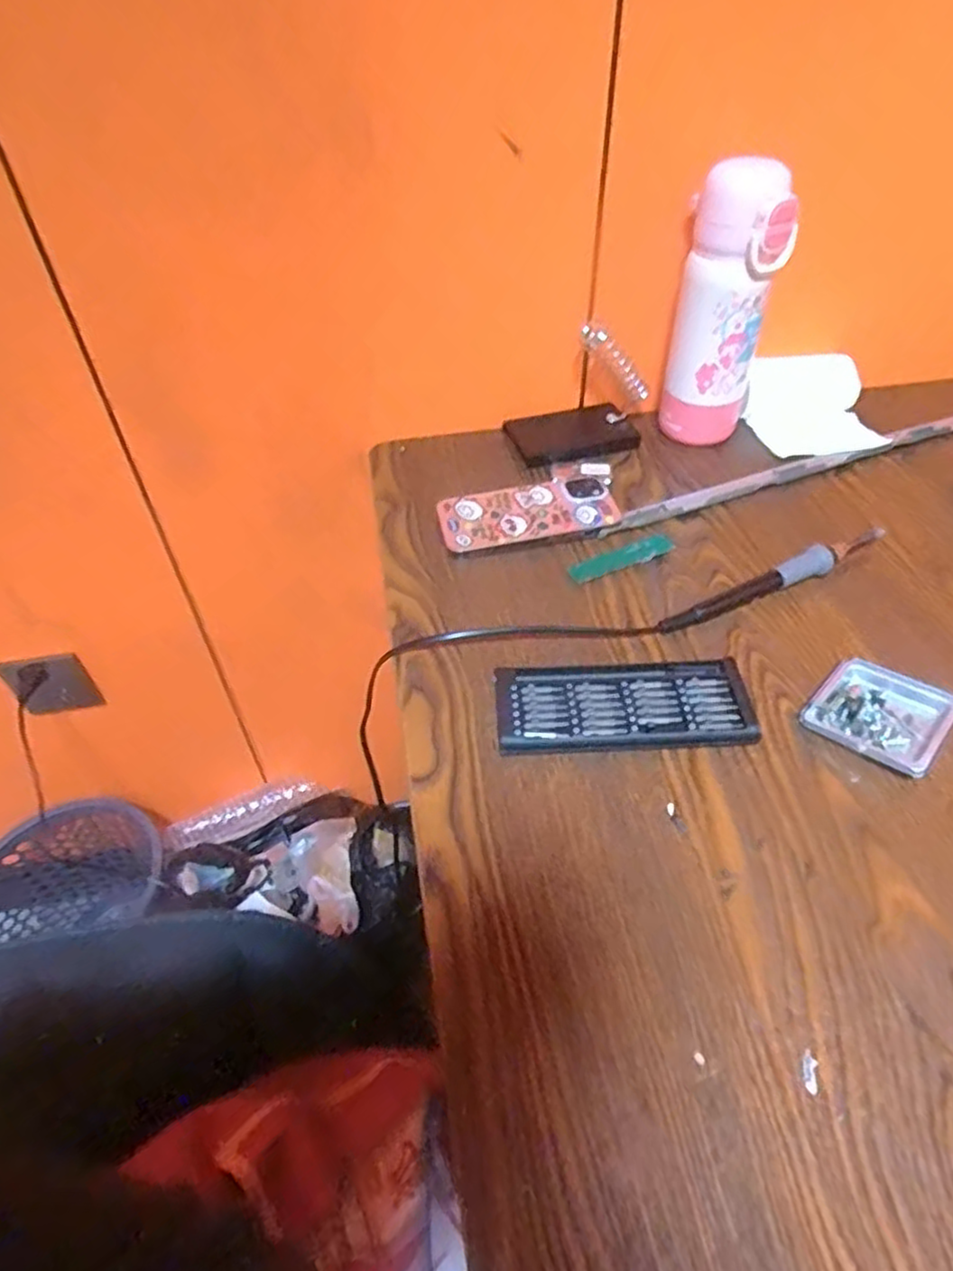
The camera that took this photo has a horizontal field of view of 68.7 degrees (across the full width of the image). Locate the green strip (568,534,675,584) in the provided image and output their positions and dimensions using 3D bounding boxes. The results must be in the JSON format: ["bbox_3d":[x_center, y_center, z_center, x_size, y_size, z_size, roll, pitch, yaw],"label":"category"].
[{"bbox_3d":[0.114,-0.060,0.540,0.091,0.004,0.020,-22,50,-17],"label":"green strip"}]

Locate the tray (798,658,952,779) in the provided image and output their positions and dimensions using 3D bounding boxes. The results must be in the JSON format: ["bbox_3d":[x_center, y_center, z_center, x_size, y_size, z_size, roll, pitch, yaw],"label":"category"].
[{"bbox_3d":[0.247,0.047,0.426,0.070,0.017,0.070,35,58,30],"label":"tray"}]

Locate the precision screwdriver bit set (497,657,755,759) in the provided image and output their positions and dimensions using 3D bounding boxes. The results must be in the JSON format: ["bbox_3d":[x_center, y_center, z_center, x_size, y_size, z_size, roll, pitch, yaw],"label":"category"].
[{"bbox_3d":[0.092,0.043,0.437,0.157,0.013,0.064,-4,47,0],"label":"precision screwdriver bit set"}]

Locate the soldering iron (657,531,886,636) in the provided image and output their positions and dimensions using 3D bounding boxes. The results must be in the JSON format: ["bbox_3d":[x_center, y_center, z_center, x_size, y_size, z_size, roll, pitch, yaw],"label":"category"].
[{"bbox_3d":[0.219,-0.042,0.508,0.197,0.022,0.021,-18,49,-13],"label":"soldering iron"}]

